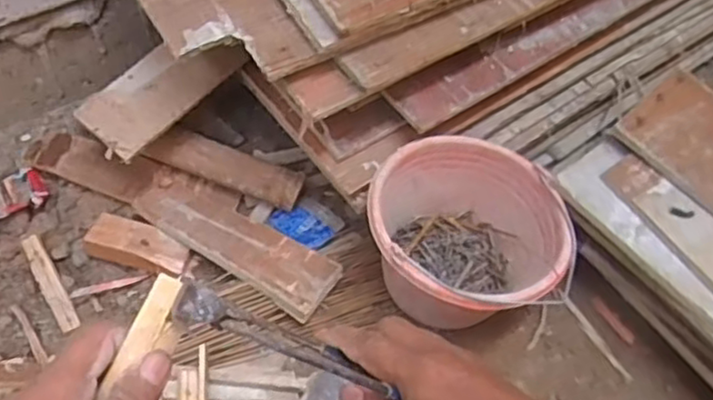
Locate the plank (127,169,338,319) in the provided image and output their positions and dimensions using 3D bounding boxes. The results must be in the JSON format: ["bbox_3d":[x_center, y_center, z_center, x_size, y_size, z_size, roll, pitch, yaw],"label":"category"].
[{"bbox_3d":[-0.177,0.048,0.965,0.335,0.031,0.093,32,58,17],"label":"plank"}]

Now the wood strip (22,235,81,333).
[{"bbox_3d":[-0.419,0.109,0.934,0.029,0.011,0.171,-25,60,-21],"label":"wood strip"}]

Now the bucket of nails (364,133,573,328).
[{"bbox_3d":[0.139,0.065,0.917,0.254,0.171,0.245,14,55,5],"label":"bucket of nails"}]

